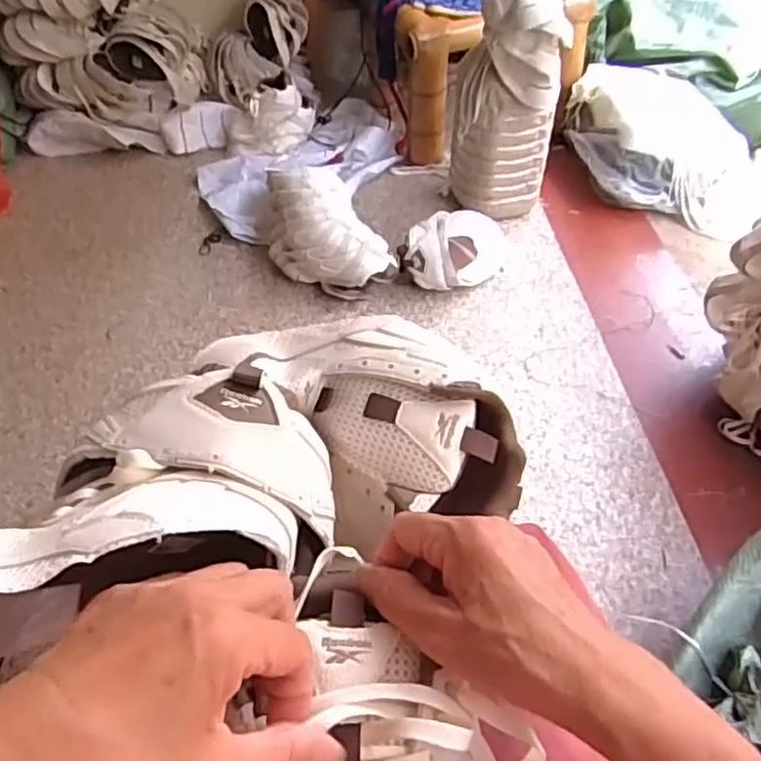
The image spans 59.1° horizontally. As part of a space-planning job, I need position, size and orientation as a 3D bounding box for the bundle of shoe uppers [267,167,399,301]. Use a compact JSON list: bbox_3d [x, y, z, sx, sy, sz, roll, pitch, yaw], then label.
[{"bbox_3d":[-0.127,-0.296,1.332,0.187,0.138,0.340,-25,51,-19],"label":"bundle of shoe uppers"}]

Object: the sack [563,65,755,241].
[{"bbox_3d":[0.621,-0.531,1.518,0.362,0.188,0.335,0,47,3],"label":"sack"}]

